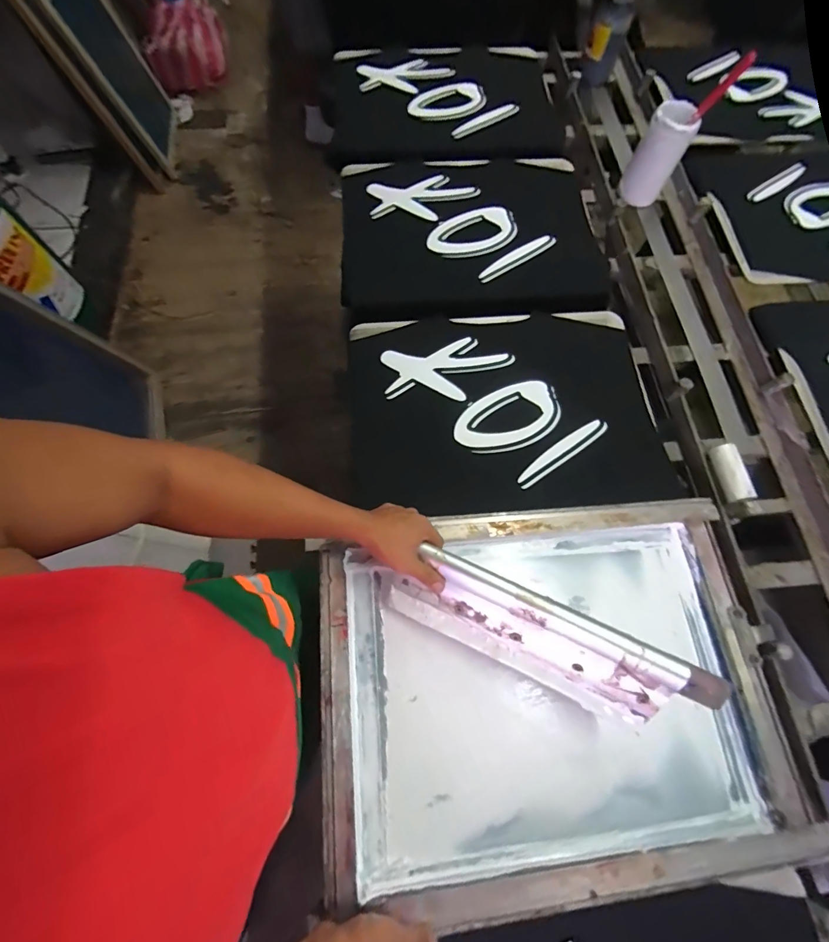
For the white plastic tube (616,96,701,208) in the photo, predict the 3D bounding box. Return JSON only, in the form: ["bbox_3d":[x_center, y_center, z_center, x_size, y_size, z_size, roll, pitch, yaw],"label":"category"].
[{"bbox_3d":[0.541,-0.704,0.908,0.099,0.164,0.087,33,73,9],"label":"white plastic tube"}]

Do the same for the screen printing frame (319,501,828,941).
[{"bbox_3d":[0.200,0.297,0.576,0.638,0.062,0.473,-5,71,-4],"label":"screen printing frame"}]

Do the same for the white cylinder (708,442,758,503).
[{"bbox_3d":[0.567,0.006,0.723,0.043,0.045,0.108,-7,71,-5],"label":"white cylinder"}]

